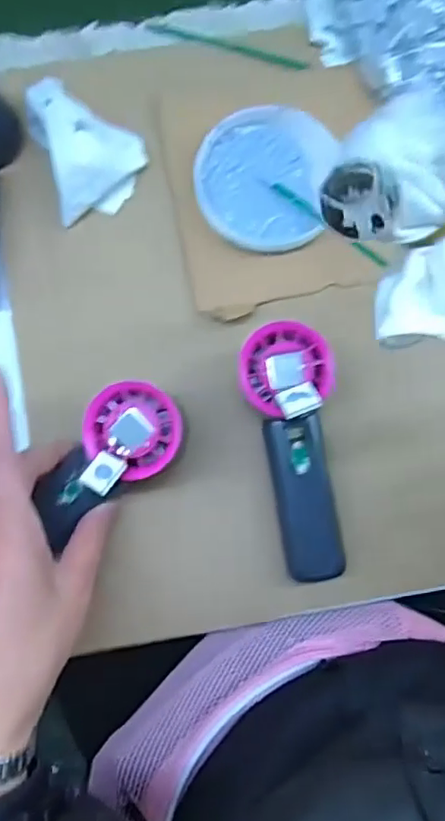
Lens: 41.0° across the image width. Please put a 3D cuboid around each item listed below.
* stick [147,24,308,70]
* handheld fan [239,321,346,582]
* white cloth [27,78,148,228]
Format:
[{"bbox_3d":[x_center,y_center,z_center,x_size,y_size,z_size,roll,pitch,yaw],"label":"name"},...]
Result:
[{"bbox_3d":[0.004,-0.272,0.445,0.122,0.005,0.009,18,82,2],"label":"stick"},{"bbox_3d":[0.046,0.026,0.368,0.055,0.055,0.155,-8,80,-2],"label":"handheld fan"},{"bbox_3d":[-0.093,-0.189,0.410,0.068,0.039,0.100,-19,80,-4],"label":"white cloth"}]

